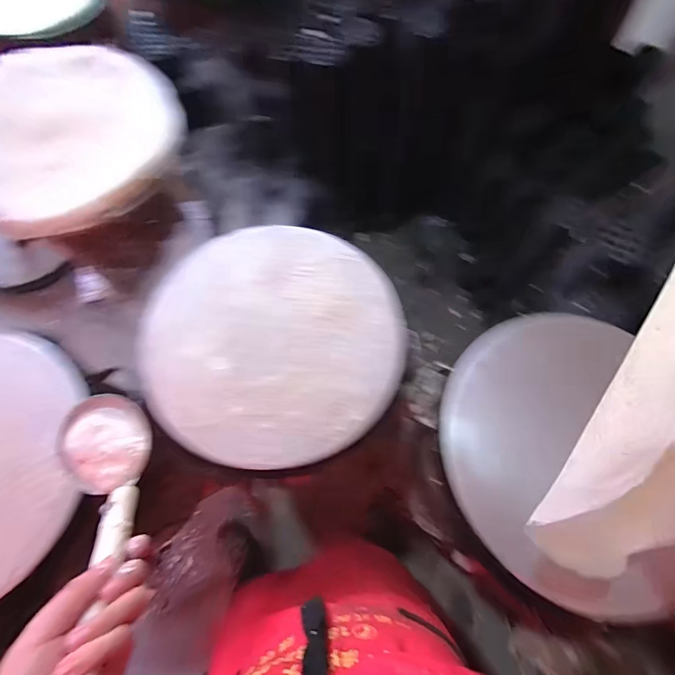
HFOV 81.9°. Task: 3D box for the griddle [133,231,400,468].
[{"bbox_3d":[-0.092,0.004,0.566,0.368,0.040,0.355,0,80,-2],"label":"griddle"}]

